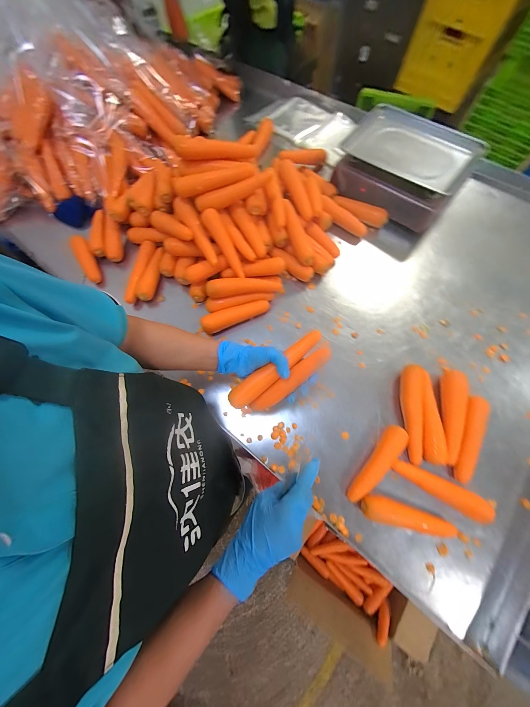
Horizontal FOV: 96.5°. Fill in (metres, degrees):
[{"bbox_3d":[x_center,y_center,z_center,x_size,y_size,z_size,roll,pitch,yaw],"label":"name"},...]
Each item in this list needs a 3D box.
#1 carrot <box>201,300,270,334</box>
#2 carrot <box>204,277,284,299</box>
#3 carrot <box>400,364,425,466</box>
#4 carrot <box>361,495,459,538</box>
[{"bbox_3d":[-0.073,-0.098,0.593,0.172,0.035,0.036,-23,71,-5],"label":"carrot"},{"bbox_3d":[-0.051,-0.167,0.580,0.182,0.036,0.033,-8,70,0],"label":"carrot"},{"bbox_3d":[0.313,0.126,0.510,0.040,0.033,0.201,10,71,6],"label":"carrot"},{"bbox_3d":[0.270,0.311,0.443,0.171,0.036,0.043,17,72,8],"label":"carrot"}]

